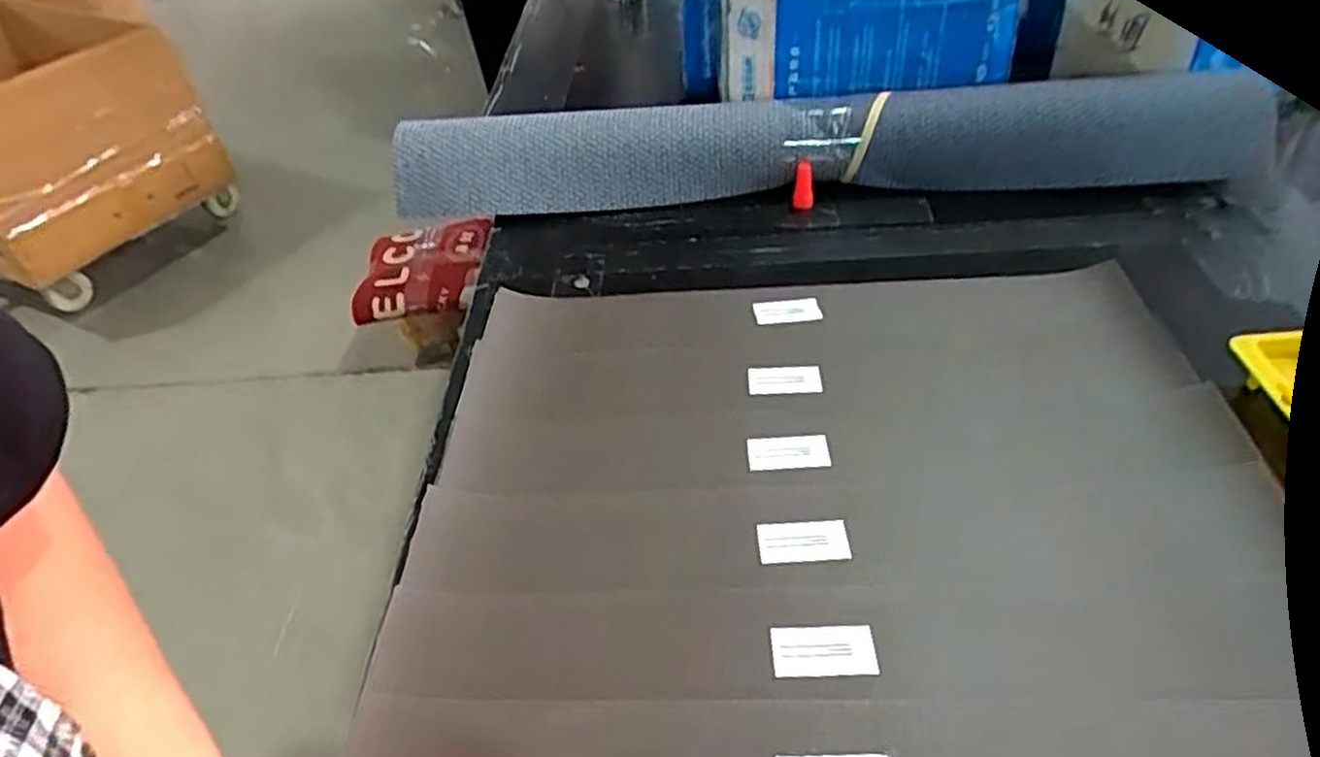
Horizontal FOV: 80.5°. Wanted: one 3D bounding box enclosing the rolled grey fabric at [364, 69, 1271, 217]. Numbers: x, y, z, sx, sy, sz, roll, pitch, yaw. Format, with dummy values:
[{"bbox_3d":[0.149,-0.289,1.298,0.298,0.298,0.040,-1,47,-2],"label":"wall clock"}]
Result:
[{"bbox_3d":[0.144,-0.218,0.747,0.802,0.084,0.101,-3,40,3],"label":"rolled grey fabric"}]

